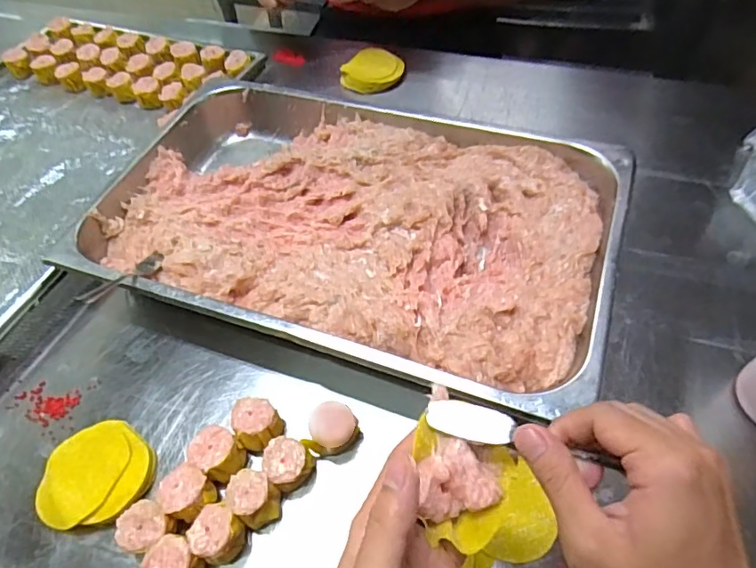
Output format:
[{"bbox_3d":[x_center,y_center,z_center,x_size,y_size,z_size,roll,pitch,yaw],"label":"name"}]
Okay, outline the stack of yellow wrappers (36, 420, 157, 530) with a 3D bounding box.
[{"bbox_3d":[-0.236,0.157,0.437,0.093,0.020,0.084,-13,53,-5],"label":"stack of yellow wrappers"}]

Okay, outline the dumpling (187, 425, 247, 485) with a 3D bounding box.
[{"bbox_3d":[-0.130,0.142,0.432,0.043,0.031,0.035,26,60,22],"label":"dumpling"}]

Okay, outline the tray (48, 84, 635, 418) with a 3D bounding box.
[{"bbox_3d":[-0.028,-0.064,0.554,0.518,0.070,0.324,15,56,16],"label":"tray"}]

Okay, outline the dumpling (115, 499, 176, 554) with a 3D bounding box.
[{"bbox_3d":[-0.175,0.188,0.400,0.034,0.033,0.035,-2,53,3],"label":"dumpling"}]

